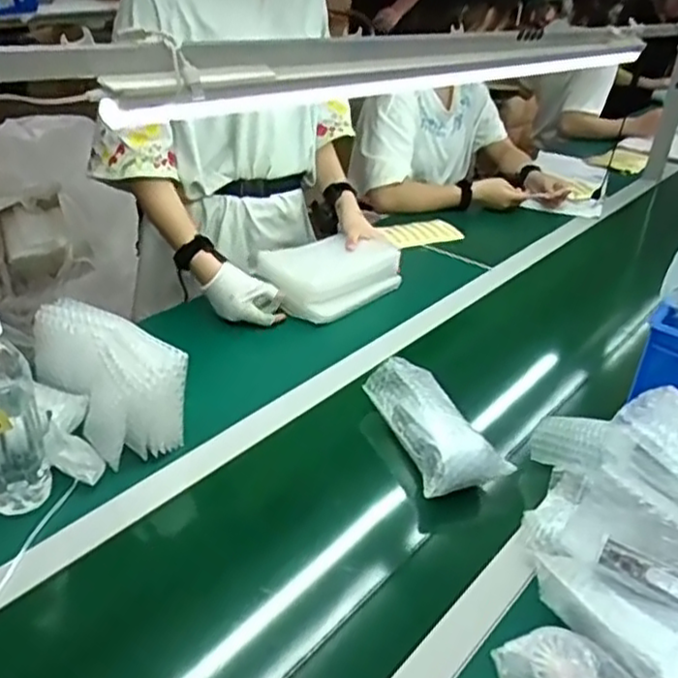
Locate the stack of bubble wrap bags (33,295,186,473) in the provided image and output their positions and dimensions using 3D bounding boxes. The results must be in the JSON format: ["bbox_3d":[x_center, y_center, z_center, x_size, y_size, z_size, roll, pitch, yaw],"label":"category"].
[{"bbox_3d":[-0.275,0.041,0.849,0.203,0.116,0.089,31,39,35],"label":"stack of bubble wrap bags"}]

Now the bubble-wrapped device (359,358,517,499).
[{"bbox_3d":[0.113,0.098,0.865,0.091,0.046,0.201,-7,34,-20],"label":"bubble-wrapped device"}]

